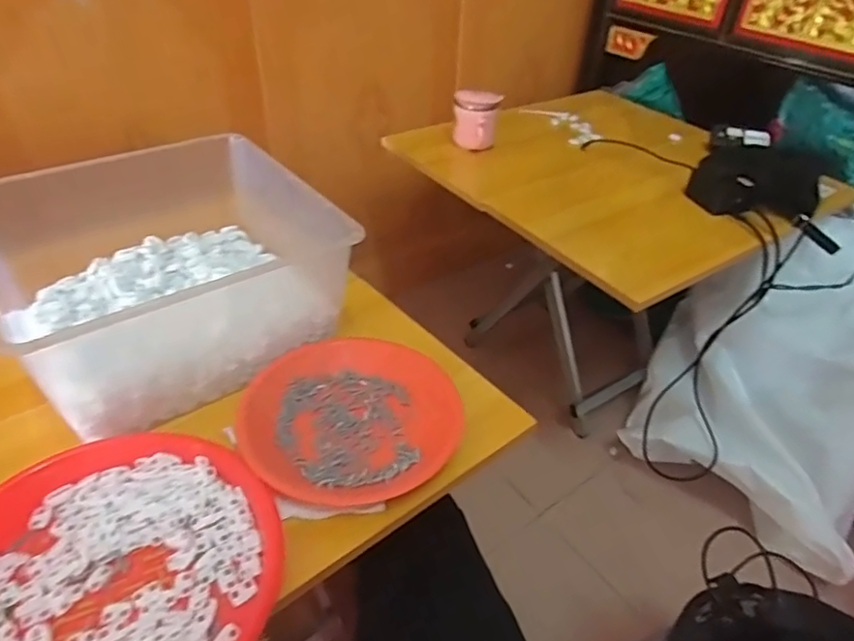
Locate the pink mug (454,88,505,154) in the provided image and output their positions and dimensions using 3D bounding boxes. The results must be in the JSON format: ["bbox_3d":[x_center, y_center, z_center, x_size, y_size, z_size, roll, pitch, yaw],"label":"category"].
[{"bbox_3d":[0.086,-0.354,1.022,0.081,0.090,0.073,9,40,7],"label":"pink mug"}]

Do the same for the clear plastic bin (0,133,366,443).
[{"bbox_3d":[-0.268,-0.057,0.588,0.289,0.138,0.280,-25,47,-29],"label":"clear plastic bin"}]

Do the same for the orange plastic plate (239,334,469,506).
[{"bbox_3d":[-0.069,0.086,0.532,0.196,0.032,0.181,-9,41,-14],"label":"orange plastic plate"}]

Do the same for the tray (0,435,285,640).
[{"bbox_3d":[-0.236,0.177,0.415,0.238,0.023,0.229,-16,43,-21],"label":"tray"}]

